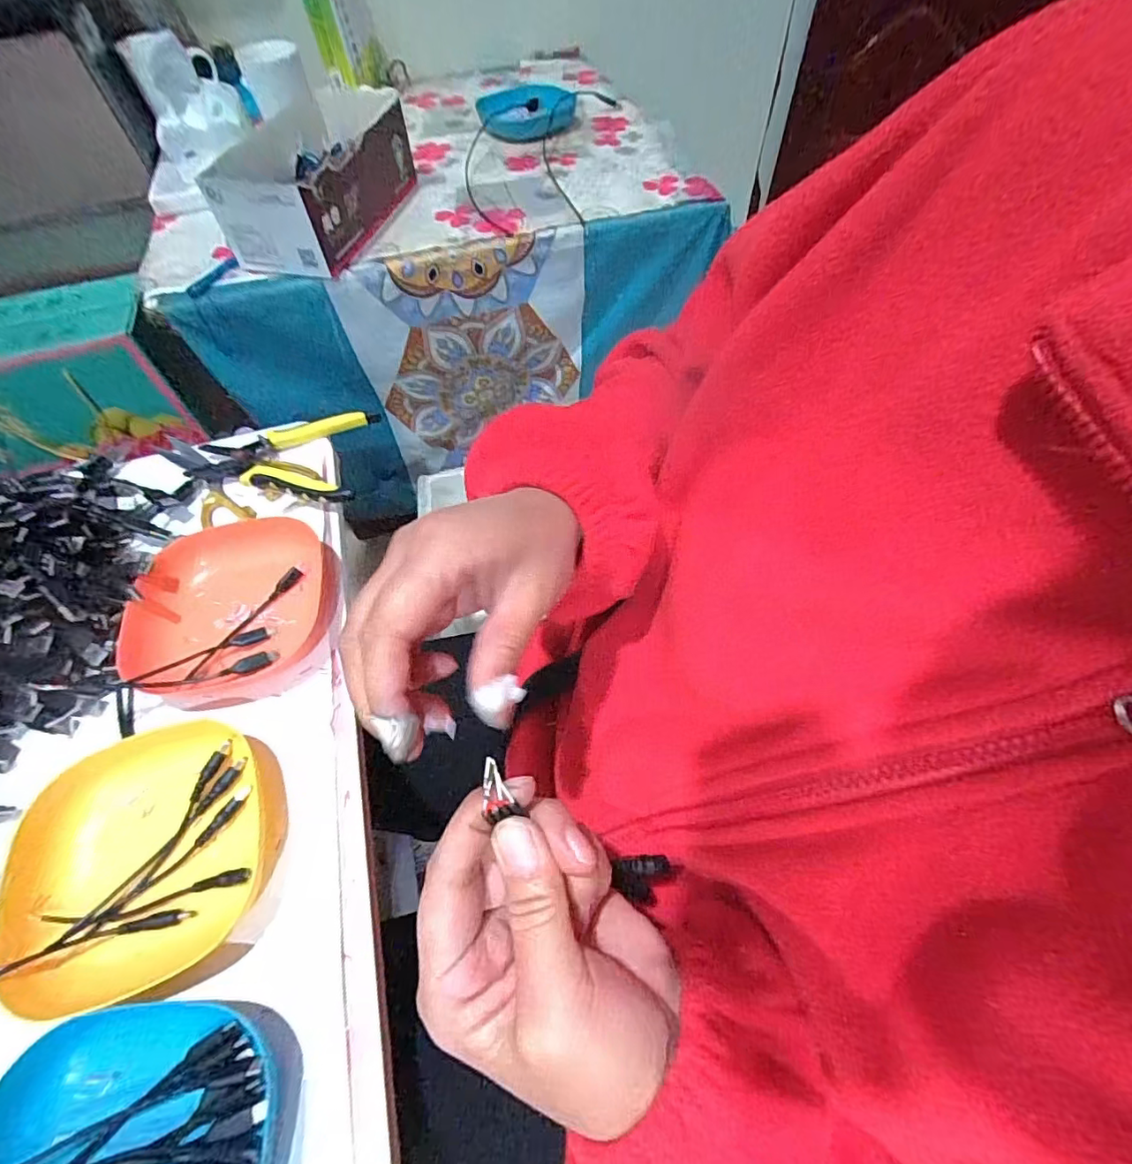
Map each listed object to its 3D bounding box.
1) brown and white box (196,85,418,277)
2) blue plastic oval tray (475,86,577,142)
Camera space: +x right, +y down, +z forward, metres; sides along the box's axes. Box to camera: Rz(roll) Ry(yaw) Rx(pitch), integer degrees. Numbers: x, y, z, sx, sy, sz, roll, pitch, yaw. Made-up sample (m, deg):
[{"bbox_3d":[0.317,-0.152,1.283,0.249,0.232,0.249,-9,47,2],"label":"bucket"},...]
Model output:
[{"bbox_3d":[-0.298,-0.486,0.653,0.152,0.102,0.252,13,60,10],"label":"brown and white box"},{"bbox_3d":[-0.063,-0.713,0.815,0.141,0.024,0.149,5,59,5],"label":"blue plastic oval tray"}]

